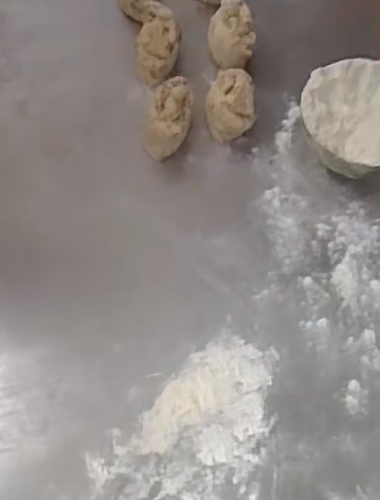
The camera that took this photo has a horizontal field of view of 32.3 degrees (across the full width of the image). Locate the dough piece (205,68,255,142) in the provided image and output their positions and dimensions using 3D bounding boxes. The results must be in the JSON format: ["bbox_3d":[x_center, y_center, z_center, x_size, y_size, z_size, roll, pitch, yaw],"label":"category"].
[{"bbox_3d":[0.035,-0.133,0.587,0.043,0.054,0.059,1,62,-1],"label":"dough piece"}]

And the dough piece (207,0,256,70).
[{"bbox_3d":[0.038,-0.206,0.631,0.041,0.047,0.069,-9,63,-6],"label":"dough piece"}]

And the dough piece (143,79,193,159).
[{"bbox_3d":[-0.017,-0.116,0.576,0.032,0.048,0.059,18,63,8],"label":"dough piece"}]

